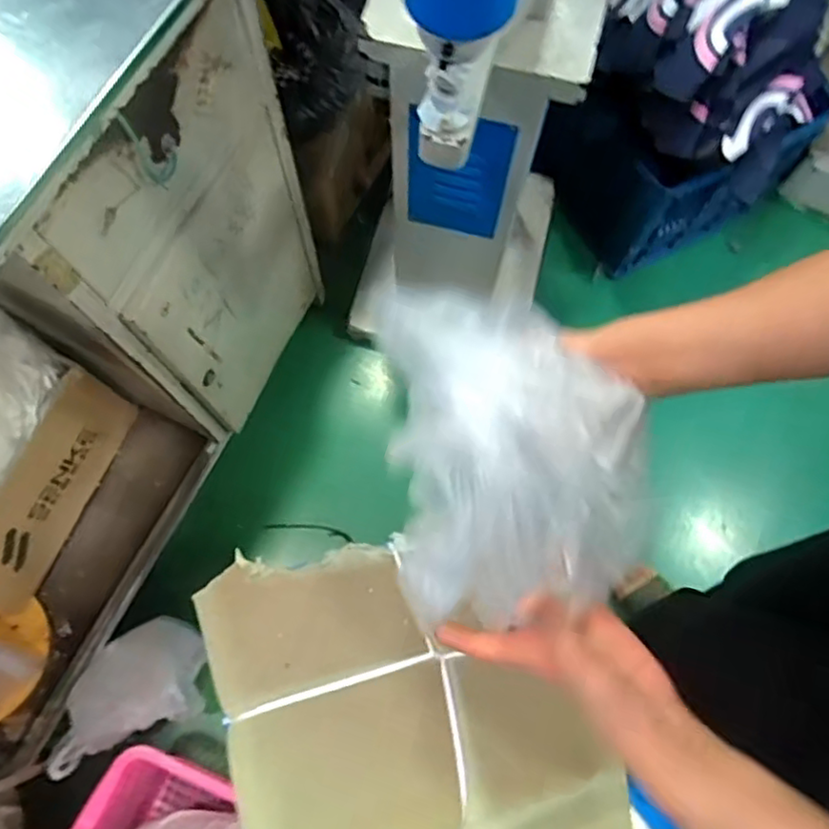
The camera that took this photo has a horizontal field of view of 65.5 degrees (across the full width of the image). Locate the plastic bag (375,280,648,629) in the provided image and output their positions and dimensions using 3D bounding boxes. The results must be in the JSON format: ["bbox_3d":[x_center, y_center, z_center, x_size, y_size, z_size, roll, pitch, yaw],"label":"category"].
[{"bbox_3d":[0.064,0.021,0.396,0.151,0.068,0.186,-5,73,-2],"label":"plastic bag"}]

